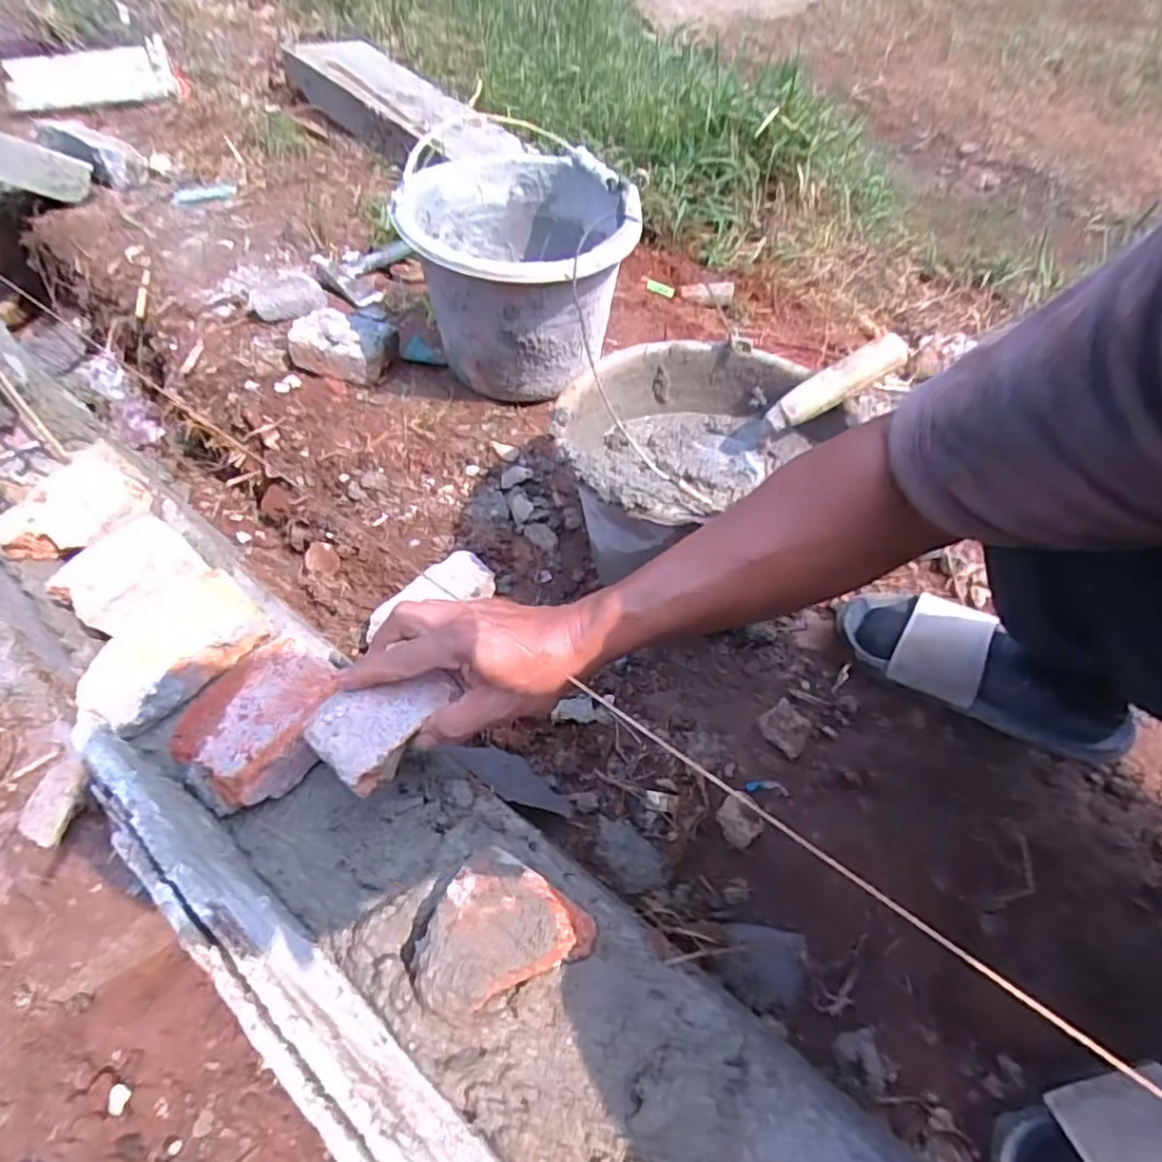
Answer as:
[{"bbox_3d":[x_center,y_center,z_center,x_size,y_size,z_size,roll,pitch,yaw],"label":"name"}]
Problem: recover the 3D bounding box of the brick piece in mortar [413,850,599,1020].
[{"bbox_3d":[-0.048,0.197,0.371,0.097,0.036,0.070,-21,48,-18],"label":"brick piece in mortar"}]

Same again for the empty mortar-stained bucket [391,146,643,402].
[{"bbox_3d":[-0.063,-0.349,0.749,0.244,0.189,0.277,-3,51,2],"label":"empty mortar-stained bucket"}]

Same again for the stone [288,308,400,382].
[{"bbox_3d":[-0.299,-0.298,0.802,0.119,0.048,0.077,11,53,13],"label":"stone"}]

